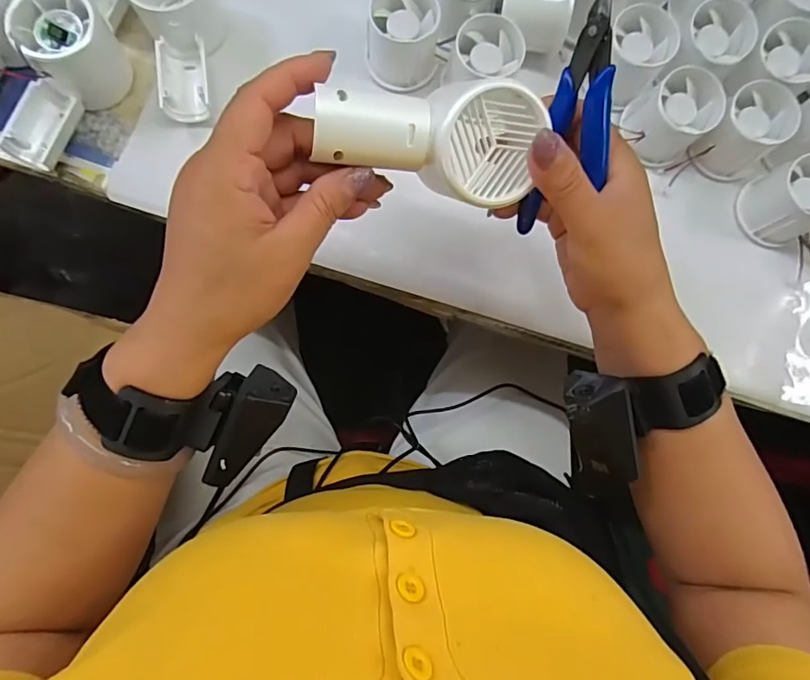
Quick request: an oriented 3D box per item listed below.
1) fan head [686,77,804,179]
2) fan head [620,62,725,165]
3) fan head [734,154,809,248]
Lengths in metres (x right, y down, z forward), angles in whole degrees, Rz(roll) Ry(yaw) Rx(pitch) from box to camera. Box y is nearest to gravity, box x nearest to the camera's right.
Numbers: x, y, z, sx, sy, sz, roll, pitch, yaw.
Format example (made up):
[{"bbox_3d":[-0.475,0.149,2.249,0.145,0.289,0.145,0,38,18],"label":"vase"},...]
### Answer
[{"bbox_3d":[0.262,-0.160,0.396,0.056,0.051,0.057,-28,84,-8],"label":"fan head"},{"bbox_3d":[0.205,-0.172,0.390,0.056,0.044,0.056,1,81,-4],"label":"fan head"},{"bbox_3d":[0.295,-0.106,0.389,0.053,0.052,0.056,1,81,-4],"label":"fan head"}]

